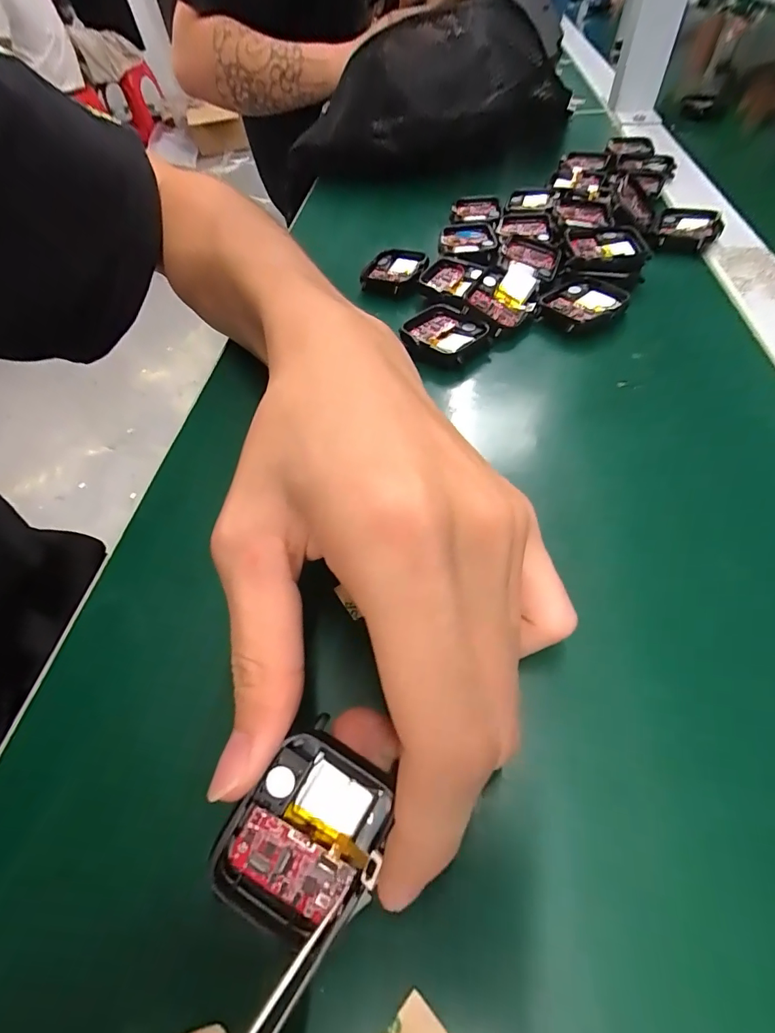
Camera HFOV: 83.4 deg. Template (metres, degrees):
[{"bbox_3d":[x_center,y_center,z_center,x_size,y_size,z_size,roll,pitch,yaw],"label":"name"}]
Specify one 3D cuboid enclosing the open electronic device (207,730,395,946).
[{"bbox_3d":[-0.021,0.081,0.113,0.035,0.012,0.044,27,82,6],"label":"open electronic device"}]

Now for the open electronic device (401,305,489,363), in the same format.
[{"bbox_3d":[0.032,-0.104,0.244,0.031,0.007,0.048,-39,60,-22],"label":"open electronic device"}]

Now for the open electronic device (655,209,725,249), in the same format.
[{"bbox_3d":[0.197,-0.190,0.284,0.037,0.008,0.040,21,58,19],"label":"open electronic device"}]

